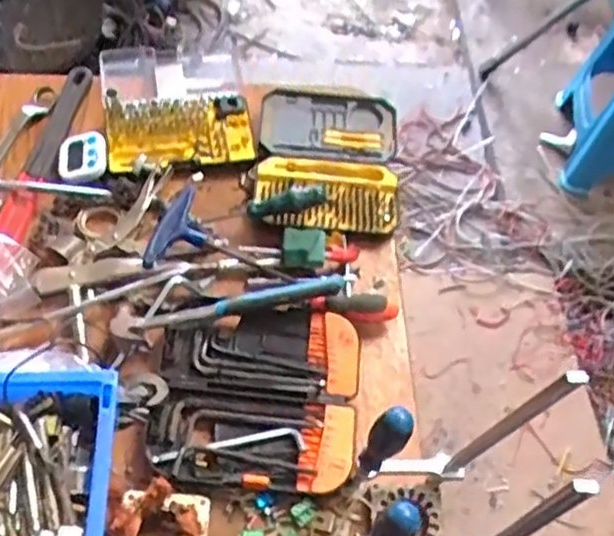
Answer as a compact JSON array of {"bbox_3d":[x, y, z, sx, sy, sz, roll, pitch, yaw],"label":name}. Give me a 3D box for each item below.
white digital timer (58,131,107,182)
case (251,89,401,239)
[{"bbox_3d":[-0.287,-0.142,0.888,0.061,0.020,0.081,-4,59,-7],"label":"white digital timer"},{"bbox_3d":[0.028,-0.154,0.934,0.188,0.028,0.248,1,59,-3],"label":"case"}]

